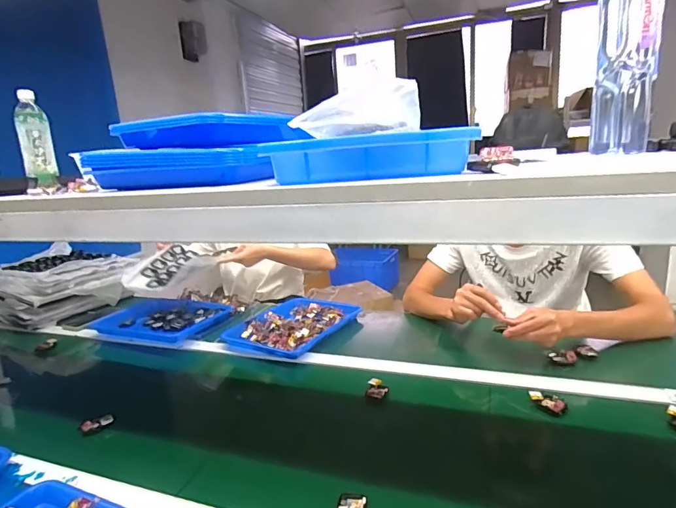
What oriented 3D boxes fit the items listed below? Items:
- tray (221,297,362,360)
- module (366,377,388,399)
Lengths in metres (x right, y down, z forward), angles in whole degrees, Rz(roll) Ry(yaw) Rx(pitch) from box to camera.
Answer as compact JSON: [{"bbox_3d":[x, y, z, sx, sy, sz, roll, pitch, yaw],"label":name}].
[{"bbox_3d":[-0.113,0.181,1.123,0.258,0.033,0.318,4,17,30],"label":"tray"},{"bbox_3d":[0.075,0.256,0.796,0.039,0.017,0.046,-2,15,11],"label":"module"}]

